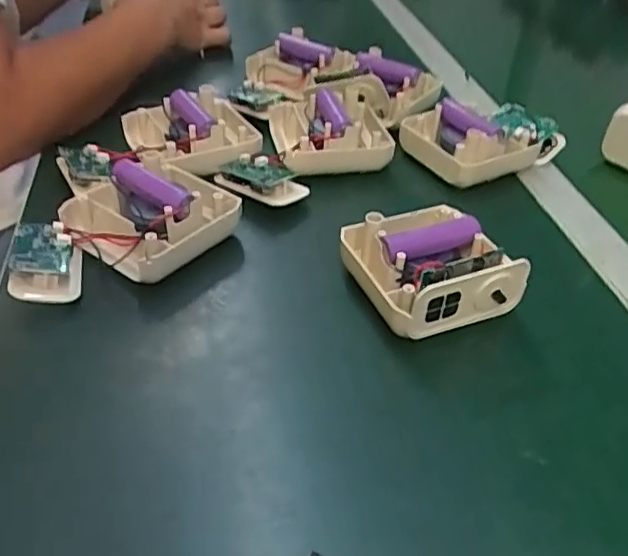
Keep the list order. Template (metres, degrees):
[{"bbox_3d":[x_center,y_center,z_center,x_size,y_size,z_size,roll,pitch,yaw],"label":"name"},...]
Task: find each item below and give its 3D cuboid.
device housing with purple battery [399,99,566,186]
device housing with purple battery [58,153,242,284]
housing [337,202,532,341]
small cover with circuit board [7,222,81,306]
[{"bbox_3d":[0.153,-0.128,0.556,0.137,0.040,0.095,-17,43,-25],"label":"device housing with purple battery"},{"bbox_3d":[-0.112,-0.046,0.421,0.090,0.050,0.093,27,44,26],"label":"device housing with purple battery"},{"bbox_3d":[0.069,-0.009,0.393,0.088,0.050,0.098,-11,42,-18],"label":"housing"},{"bbox_3d":[-0.167,-0.009,0.387,0.038,0.023,0.060,-5,41,-11],"label":"small cover with circuit board"}]

